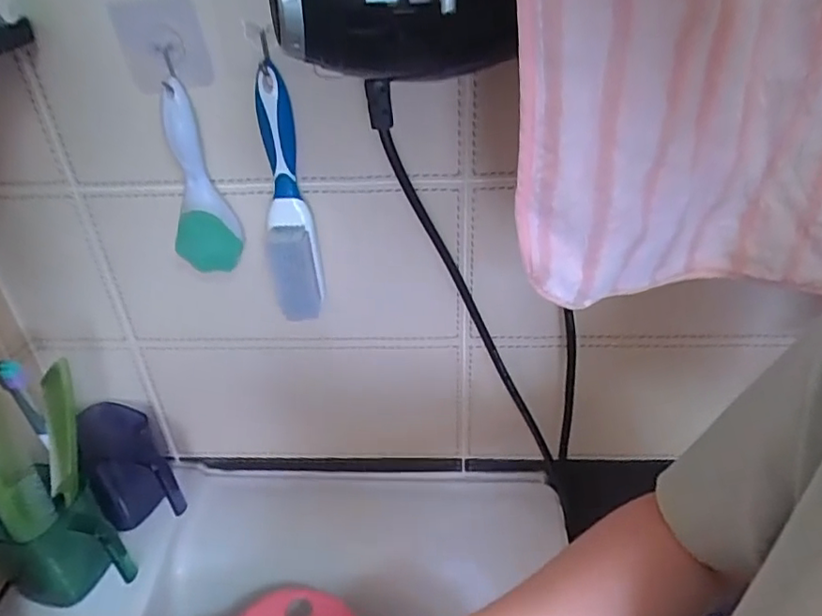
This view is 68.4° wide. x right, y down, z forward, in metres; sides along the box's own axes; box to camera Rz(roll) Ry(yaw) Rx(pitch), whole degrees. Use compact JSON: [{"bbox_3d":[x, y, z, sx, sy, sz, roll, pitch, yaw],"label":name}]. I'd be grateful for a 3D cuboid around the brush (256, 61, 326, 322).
[{"bbox_3d":[-0.092,-0.076,0.440,0.037,0.178,0.042,-11,35,-11],"label":"brush"}]

